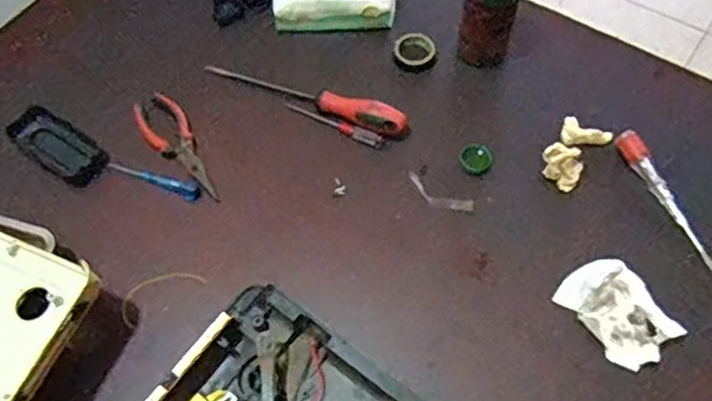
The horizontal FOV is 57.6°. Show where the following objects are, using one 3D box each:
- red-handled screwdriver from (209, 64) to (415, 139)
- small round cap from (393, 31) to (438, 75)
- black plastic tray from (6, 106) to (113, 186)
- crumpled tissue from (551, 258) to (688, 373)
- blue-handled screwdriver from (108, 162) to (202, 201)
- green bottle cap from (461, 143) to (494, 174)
[{"bbox_3d":[-0.056,-0.125,0.738,0.250,0.025,0.033,23,64,14],"label":"red-handled screwdriver"},{"bbox_3d":[0.070,-0.174,0.764,0.050,0.015,0.049,-1,61,1],"label":"small round cap"},{"bbox_3d":[-0.331,-0.062,0.727,0.109,0.031,0.054,32,67,18],"label":"black plastic tray"},{"bbox_3d":[0.245,0.102,0.604,0.064,0.027,0.100,-32,65,-15],"label":"crumpled tissue"},{"bbox_3d":[-0.221,-0.022,0.704,0.118,0.017,0.018,19,63,12],"label":"blue-handled screwdriver"},{"bbox_3d":[0.131,-0.047,0.696,0.033,0.011,0.036,39,69,20],"label":"green bottle cap"}]

